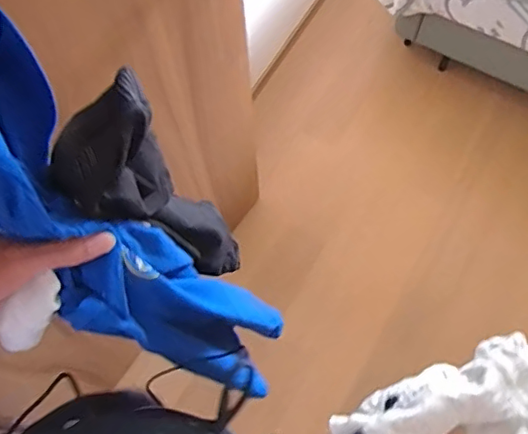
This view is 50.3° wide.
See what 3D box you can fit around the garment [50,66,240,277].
[{"bbox_3d":[-0.084,-0.012,0.551,0.092,0.352,0.070,-29,70,5],"label":"garment"}]

